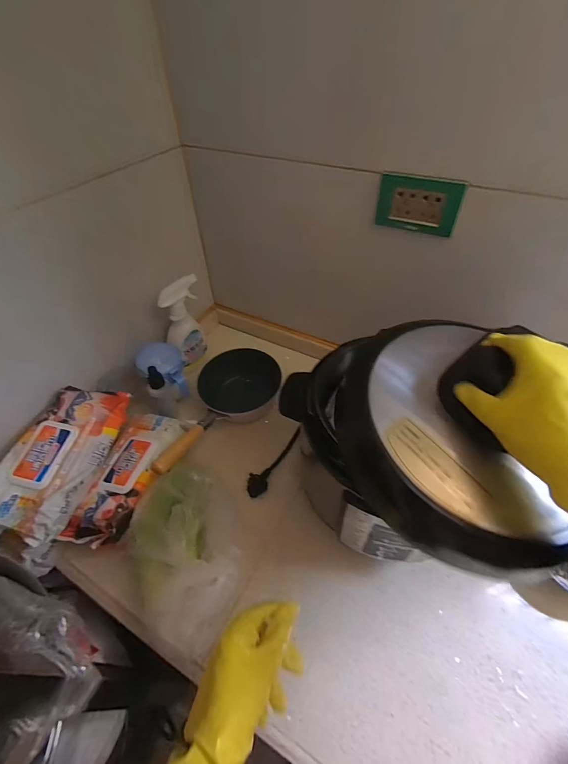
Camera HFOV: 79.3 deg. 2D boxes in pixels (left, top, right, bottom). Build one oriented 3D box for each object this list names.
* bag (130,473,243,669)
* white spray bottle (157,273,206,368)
[{"bbox_3d":[-0.141,0.247,0.491,0.142,0.071,0.225,-11,49,-9],"label":"bag"},{"bbox_3d":[-0.206,-0.126,0.728,0.047,0.169,0.091,32,56,26],"label":"white spray bottle"}]

